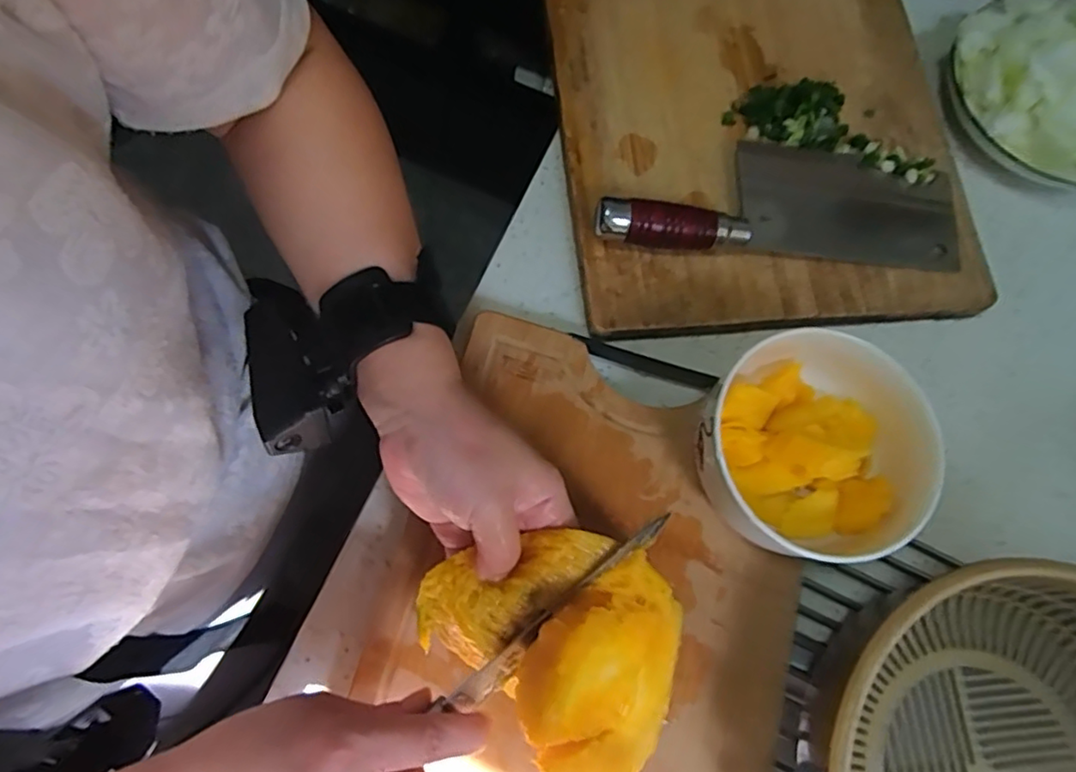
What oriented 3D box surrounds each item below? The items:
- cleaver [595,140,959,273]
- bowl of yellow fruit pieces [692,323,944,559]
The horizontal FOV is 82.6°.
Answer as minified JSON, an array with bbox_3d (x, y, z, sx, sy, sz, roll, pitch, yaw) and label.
[{"bbox_3d":[0.174,-0.137,0.432,0.260,0.034,0.089,3,74,-3],"label":"cleaver"},{"bbox_3d":[0.154,0.038,0.356,0.119,0.077,0.120,1,74,-4],"label":"bowl of yellow fruit pieces"}]

